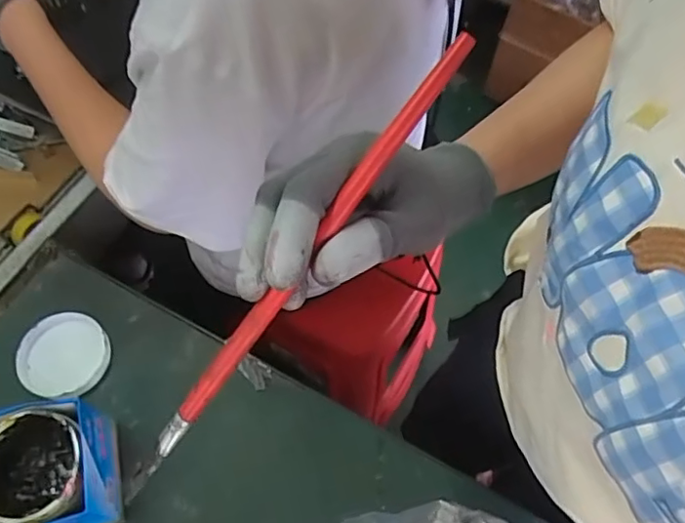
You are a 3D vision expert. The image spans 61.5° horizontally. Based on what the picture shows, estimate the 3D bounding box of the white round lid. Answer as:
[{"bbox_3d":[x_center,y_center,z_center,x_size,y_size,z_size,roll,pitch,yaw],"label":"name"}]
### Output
[{"bbox_3d":[-0.282,0.096,0.584,0.093,0.022,0.083,26,65,11],"label":"white round lid"}]

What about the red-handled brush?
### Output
[{"bbox_3d":[-0.025,0.007,0.262,0.011,0.007,0.255,40,98,16],"label":"red-handled brush"}]

